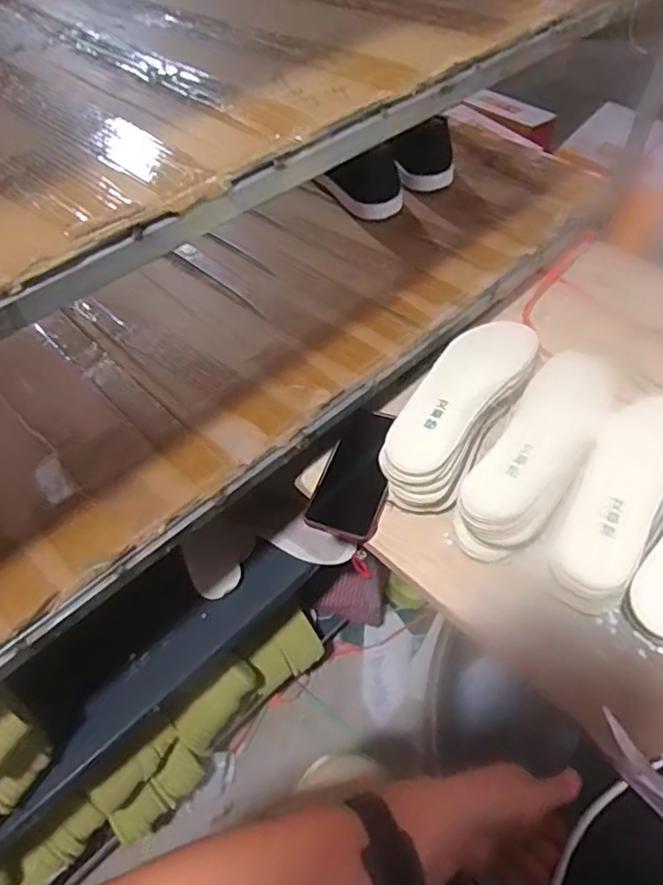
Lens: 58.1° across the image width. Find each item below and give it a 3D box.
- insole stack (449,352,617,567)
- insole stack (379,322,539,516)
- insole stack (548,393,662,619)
[{"bbox_3d":[0.215,0.012,0.617,0.085,0.081,0.256,28,59,22],"label":"insole stack"},{"bbox_3d":[0.139,-0.039,0.638,0.092,0.075,0.246,29,71,22],"label":"insole stack"},{"bbox_3d":[0.274,0.055,0.574,0.079,0.066,0.244,30,59,23],"label":"insole stack"}]

